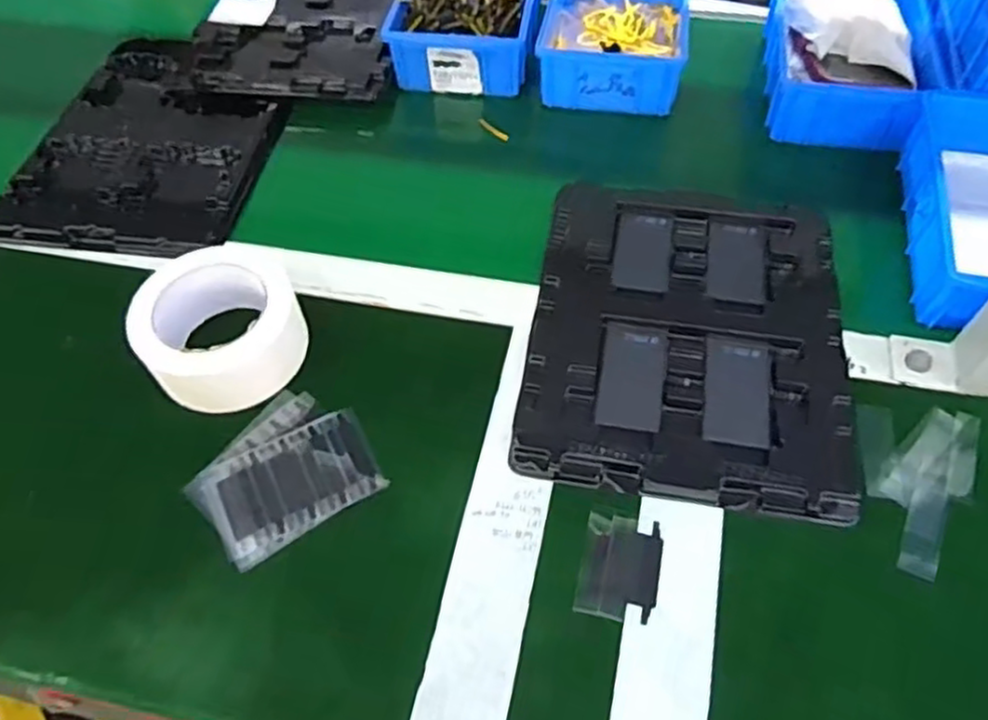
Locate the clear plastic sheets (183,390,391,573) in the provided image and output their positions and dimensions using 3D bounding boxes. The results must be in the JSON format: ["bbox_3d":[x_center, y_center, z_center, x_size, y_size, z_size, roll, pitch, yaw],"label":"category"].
[{"bbox_3d":[-0.143,0.074,0.485,0.111,0.006,0.100,-30,60,-17],"label":"clear plastic sheets"}]

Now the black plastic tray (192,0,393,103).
[{"bbox_3d":[-0.205,-0.367,0.770,0.195,0.018,0.273,1,53,-3],"label":"black plastic tray"}]

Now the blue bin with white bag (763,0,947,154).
[{"bbox_3d":[0.331,-0.289,0.675,0.145,0.079,0.224,10,57,9],"label":"blue bin with white bag"}]

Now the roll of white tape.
[{"bbox_3d":[-0.198,-0.026,0.519,0.112,0.052,0.119,-1,56,1],"label":"roll of white tape"}]

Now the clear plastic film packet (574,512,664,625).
[{"bbox_3d":[0.078,0.128,0.441,0.047,0.004,0.063,11,57,9],"label":"clear plastic film packet"}]

